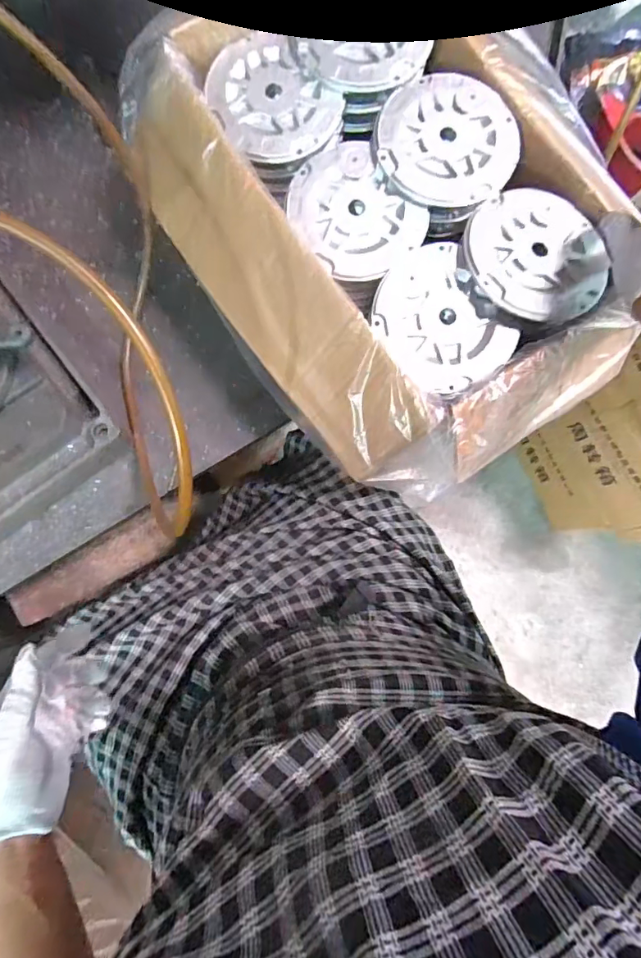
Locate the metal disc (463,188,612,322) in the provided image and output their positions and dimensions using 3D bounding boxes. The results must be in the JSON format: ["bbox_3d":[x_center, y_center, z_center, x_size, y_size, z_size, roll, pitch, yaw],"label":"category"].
[{"bbox_3d":[0.200,-0.211,0.450,0.128,0.012,0.127,1,81,-5],"label":"metal disc"}]

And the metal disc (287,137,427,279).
[{"bbox_3d":[0.030,-0.258,0.467,0.106,0.017,0.128,-40,86,-9],"label":"metal disc"}]

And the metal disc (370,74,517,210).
[{"bbox_3d":[0.122,-0.331,0.469,0.134,0.018,0.129,1,81,-5],"label":"metal disc"}]

